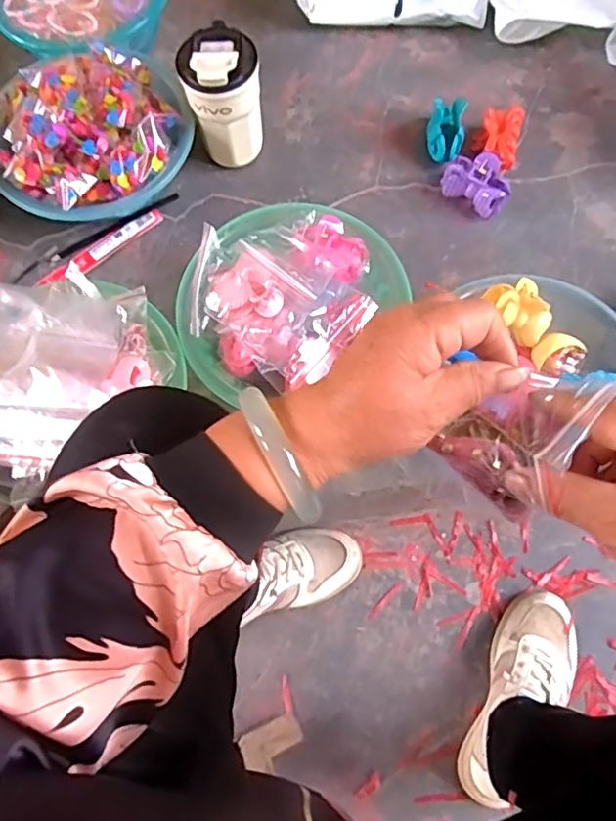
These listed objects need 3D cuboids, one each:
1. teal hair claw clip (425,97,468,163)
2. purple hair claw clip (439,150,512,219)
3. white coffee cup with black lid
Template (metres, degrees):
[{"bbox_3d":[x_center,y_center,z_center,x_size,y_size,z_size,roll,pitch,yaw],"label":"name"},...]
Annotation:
[{"bbox_3d":[0.167,-0.338,0.717,0.044,0.054,0.061,9,72,5],"label":"teal hair claw clip"},{"bbox_3d":[0.201,-0.271,0.698,0.081,0.053,0.046,28,75,11],"label":"purple hair claw clip"},{"bbox_3d":[-0.094,-0.357,0.683,0.081,0.145,0.081,-1,72,2],"label":"white coffee cup with black lid"}]

